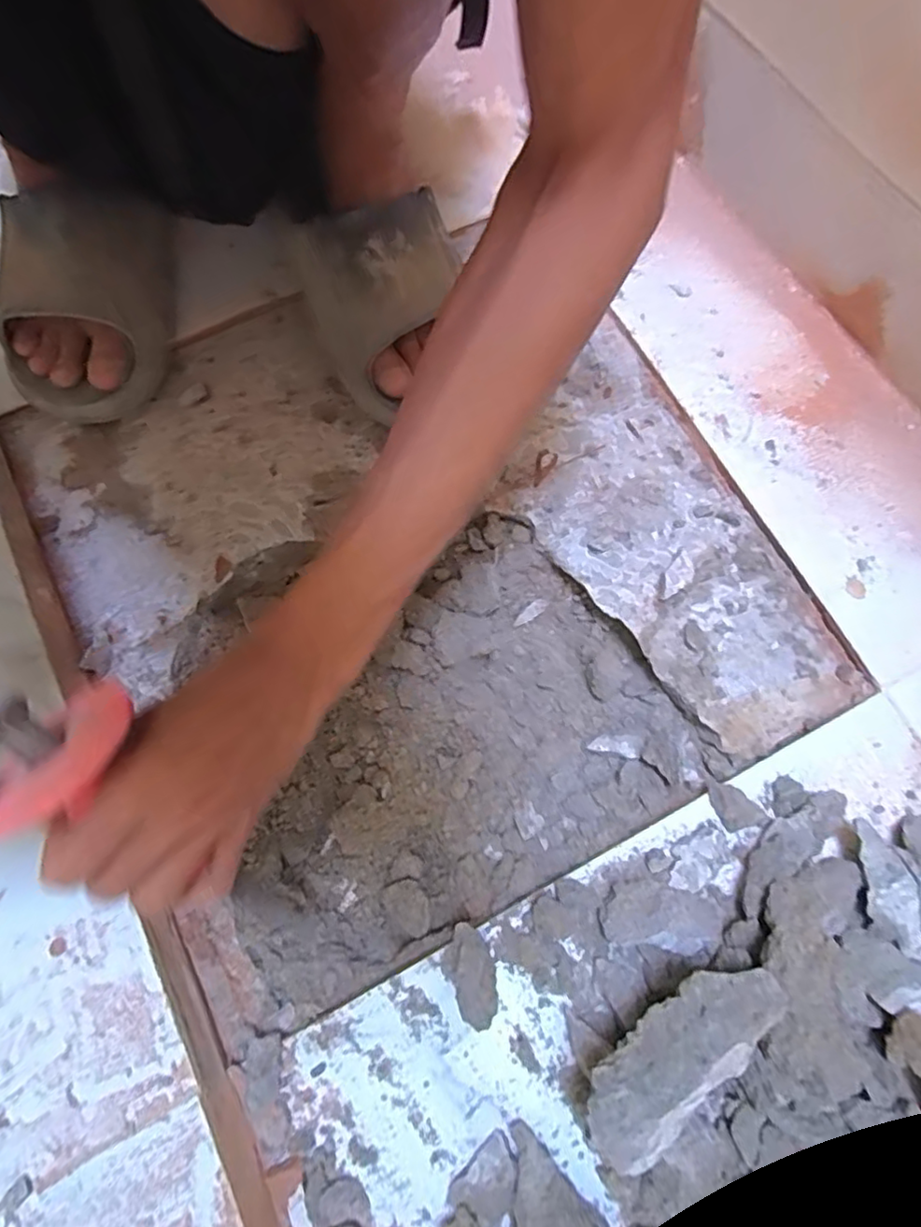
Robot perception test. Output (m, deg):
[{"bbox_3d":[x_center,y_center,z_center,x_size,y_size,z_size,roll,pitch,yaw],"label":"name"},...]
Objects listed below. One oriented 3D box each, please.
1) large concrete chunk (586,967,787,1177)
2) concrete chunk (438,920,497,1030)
[{"bbox_3d":[0.113,0.223,0.309,0.118,0.018,0.044,-37,76,-11],"label":"large concrete chunk"},{"bbox_3d":[0.006,0.216,0.368,0.029,0.023,0.051,-24,74,-10],"label":"concrete chunk"}]

